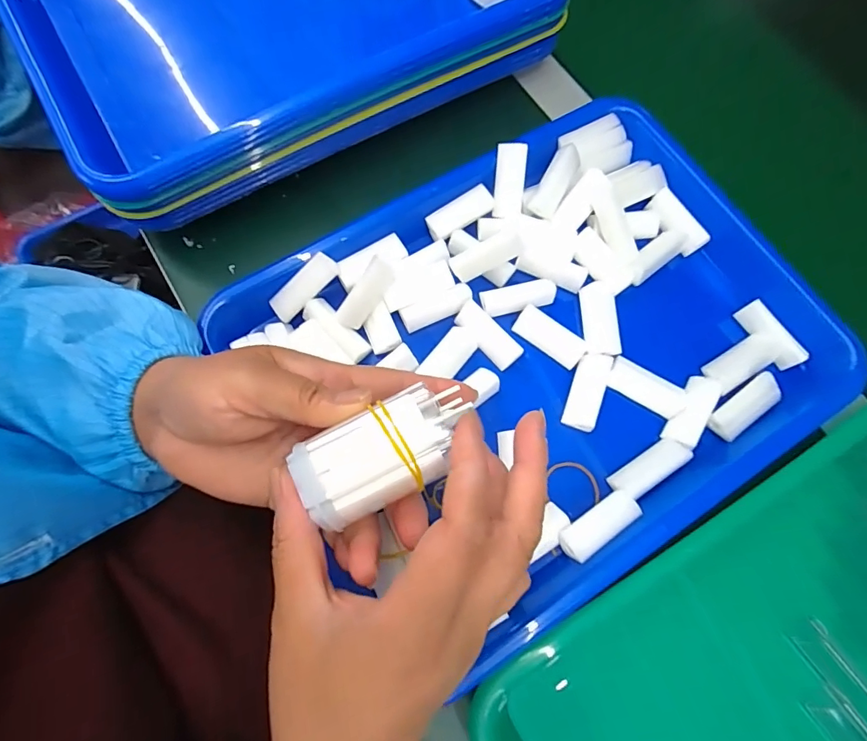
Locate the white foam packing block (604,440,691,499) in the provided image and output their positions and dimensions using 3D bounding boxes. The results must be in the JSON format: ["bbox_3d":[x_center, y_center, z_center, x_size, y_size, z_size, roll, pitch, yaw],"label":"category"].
[{"bbox_3d":[0.124,0.057,0.262,0.047,0.016,0.016,-30,76,-11],"label":"white foam packing block"}]

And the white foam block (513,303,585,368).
[{"bbox_3d":[0.073,-0.021,0.285,0.045,0.013,0.017,36,75,8],"label":"white foam block"}]

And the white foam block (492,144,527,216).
[{"bbox_3d":[0.049,-0.121,0.292,0.018,0.015,0.043,3,111,-2],"label":"white foam block"}]

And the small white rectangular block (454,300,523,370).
[{"bbox_3d":[0.033,-0.022,0.283,0.016,0.012,0.046,-41,79,-13],"label":"small white rectangular block"}]

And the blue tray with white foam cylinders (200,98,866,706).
[{"bbox_3d":[0.066,-0.014,0.287,0.325,0.052,0.246,-31,77,-11],"label":"blue tray with white foam cylinders"}]

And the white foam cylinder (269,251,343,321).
[{"bbox_3d":[-0.079,-0.050,0.279,0.048,0.013,0.014,-41,78,8],"label":"white foam cylinder"}]

